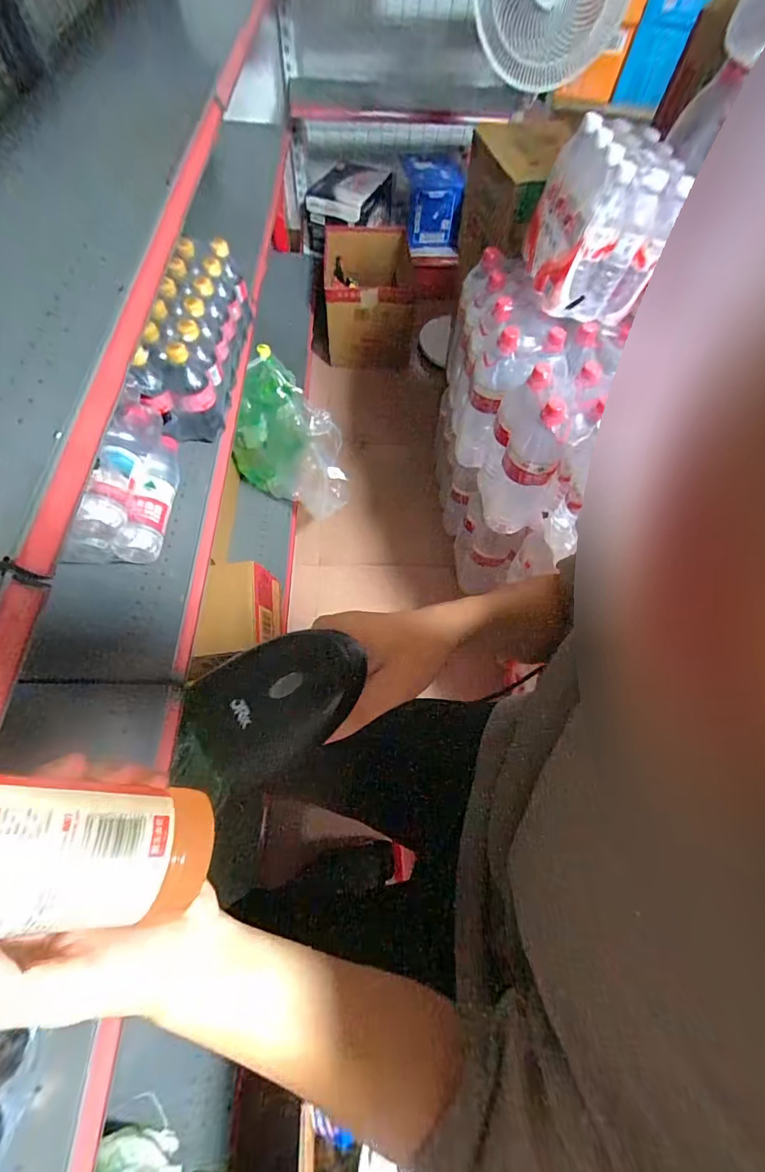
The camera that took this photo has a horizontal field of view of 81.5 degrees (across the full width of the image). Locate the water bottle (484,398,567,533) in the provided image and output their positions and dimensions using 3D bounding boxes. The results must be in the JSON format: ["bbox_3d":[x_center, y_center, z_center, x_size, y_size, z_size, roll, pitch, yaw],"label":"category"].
[{"bbox_3d":[0.292,-0.222,0.900,0.119,0.292,0.101,34,66,14],"label":"water bottle"}]

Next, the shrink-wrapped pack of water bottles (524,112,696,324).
[{"bbox_3d":[0.413,-0.685,0.843,0.196,0.213,0.236,1,63,-3],"label":"shrink-wrapped pack of water bottles"}]

